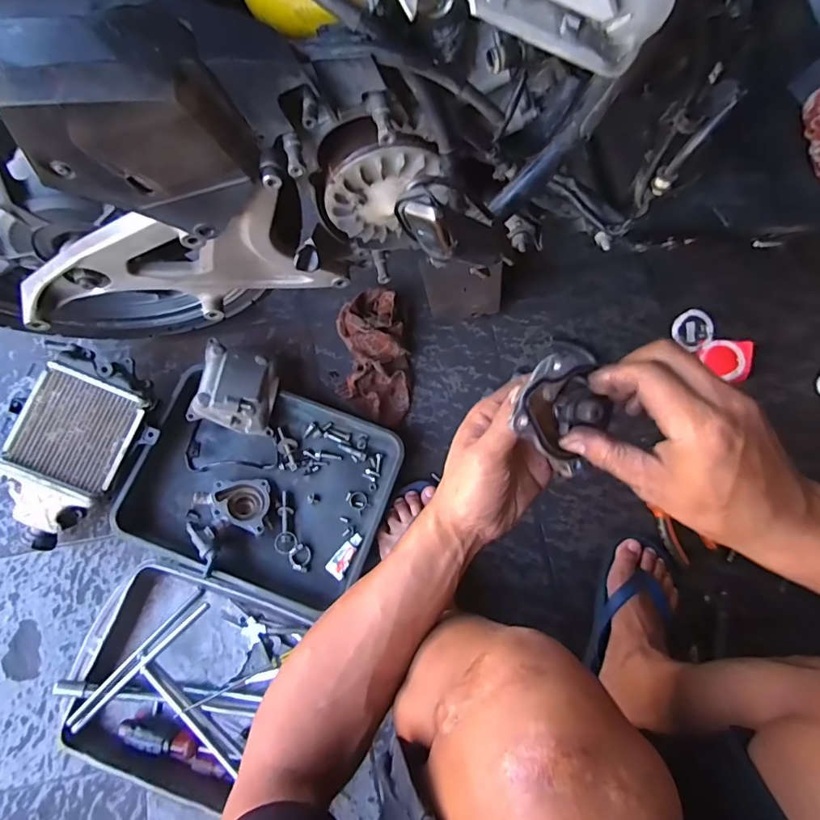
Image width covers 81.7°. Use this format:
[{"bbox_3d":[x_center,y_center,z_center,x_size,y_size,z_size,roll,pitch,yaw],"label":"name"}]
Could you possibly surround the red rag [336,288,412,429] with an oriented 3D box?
[{"bbox_3d":[-0.057,-0.090,0.757,0.115,0.056,0.216,0,75,-1],"label":"red rag"}]

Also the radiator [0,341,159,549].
[{"bbox_3d":[-0.472,0.055,0.670,0.189,0.060,0.279,14,84,-8],"label":"radiator"}]

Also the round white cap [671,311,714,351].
[{"bbox_3d":[0.473,-0.138,0.789,0.061,0.007,0.054,30,97,12],"label":"round white cap"}]

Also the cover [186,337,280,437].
[{"bbox_3d":[-0.259,-0.032,0.717,0.118,0.091,0.122,14,75,3],"label":"cover"}]

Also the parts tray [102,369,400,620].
[{"bbox_3d":[-0.216,0.114,0.703,0.361,0.049,0.282,17,75,4],"label":"parts tray"}]

